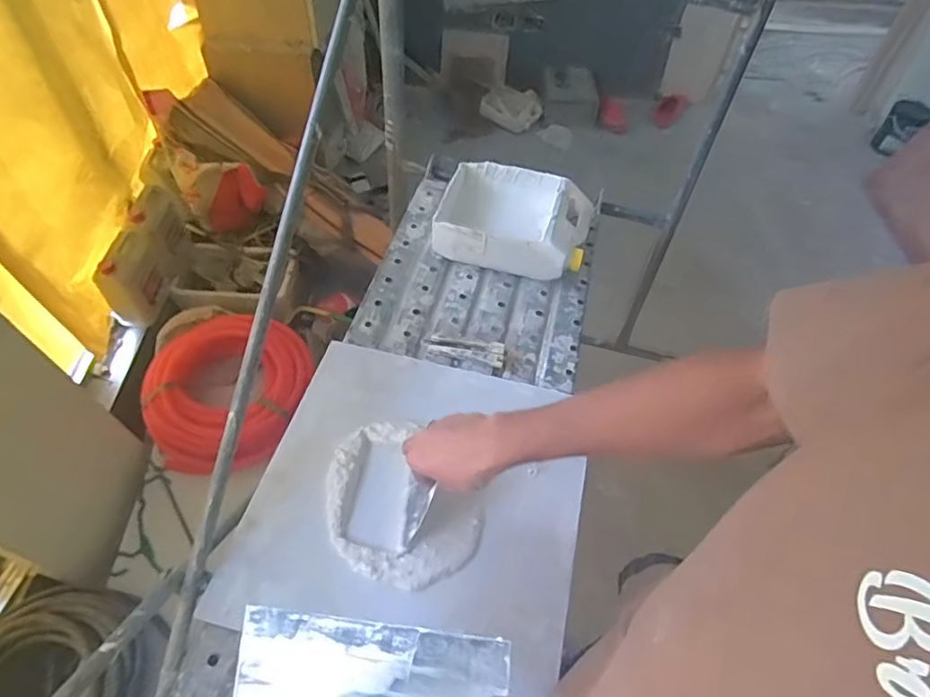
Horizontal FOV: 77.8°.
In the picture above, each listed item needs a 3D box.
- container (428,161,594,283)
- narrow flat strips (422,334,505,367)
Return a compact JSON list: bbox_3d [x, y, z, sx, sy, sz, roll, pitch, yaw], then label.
[{"bbox_3d":[0.086,-0.243,1.086,0.274,0.102,0.214,18,54,9],"label":"container"},{"bbox_3d":[-0.002,-0.001,0.940,0.135,0.021,0.038,13,53,6],"label":"narrow flat strips"}]

